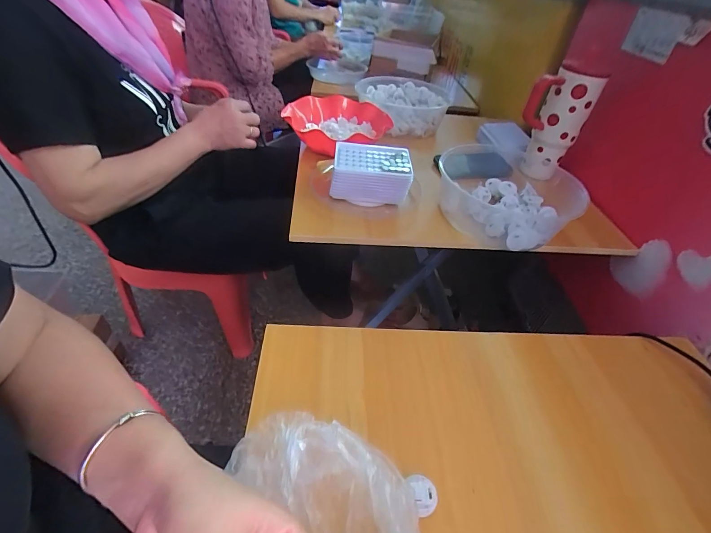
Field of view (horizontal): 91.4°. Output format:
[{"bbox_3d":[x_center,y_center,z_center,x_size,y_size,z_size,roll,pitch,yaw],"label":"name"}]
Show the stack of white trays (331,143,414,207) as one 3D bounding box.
[{"bbox_3d":[0.024,-0.159,0.603,0.132,0.067,0.100,2,43,-5],"label":"stack of white trays"}]

